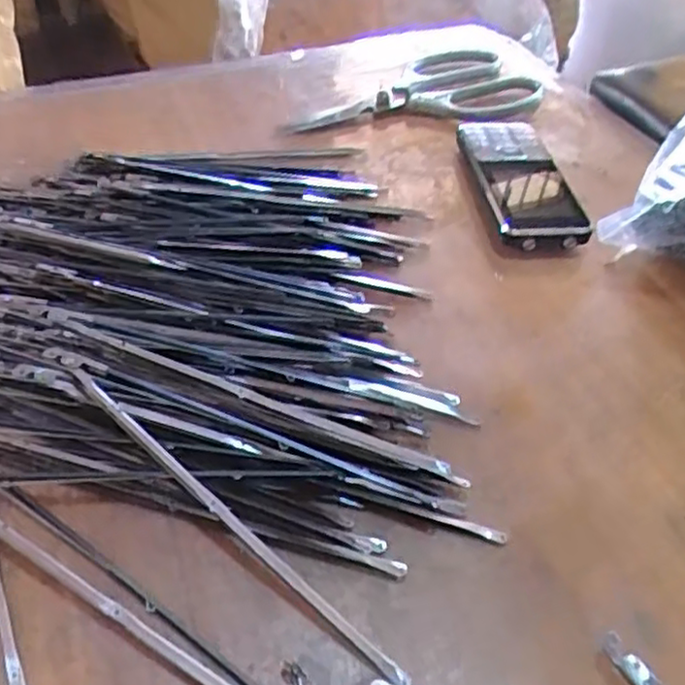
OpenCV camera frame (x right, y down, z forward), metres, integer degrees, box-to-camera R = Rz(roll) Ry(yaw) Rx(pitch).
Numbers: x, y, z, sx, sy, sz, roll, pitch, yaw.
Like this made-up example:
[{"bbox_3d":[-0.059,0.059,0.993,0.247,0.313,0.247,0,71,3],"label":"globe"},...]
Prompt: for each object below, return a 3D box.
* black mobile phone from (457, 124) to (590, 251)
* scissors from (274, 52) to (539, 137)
[{"bbox_3d":[0.110,-0.102,0.439,0.057,0.021,0.136,-2,45,-5],"label":"black mobile phone"},{"bbox_3d":[0.044,-0.180,0.513,0.194,0.013,0.088,-14,47,-18],"label":"scissors"}]

